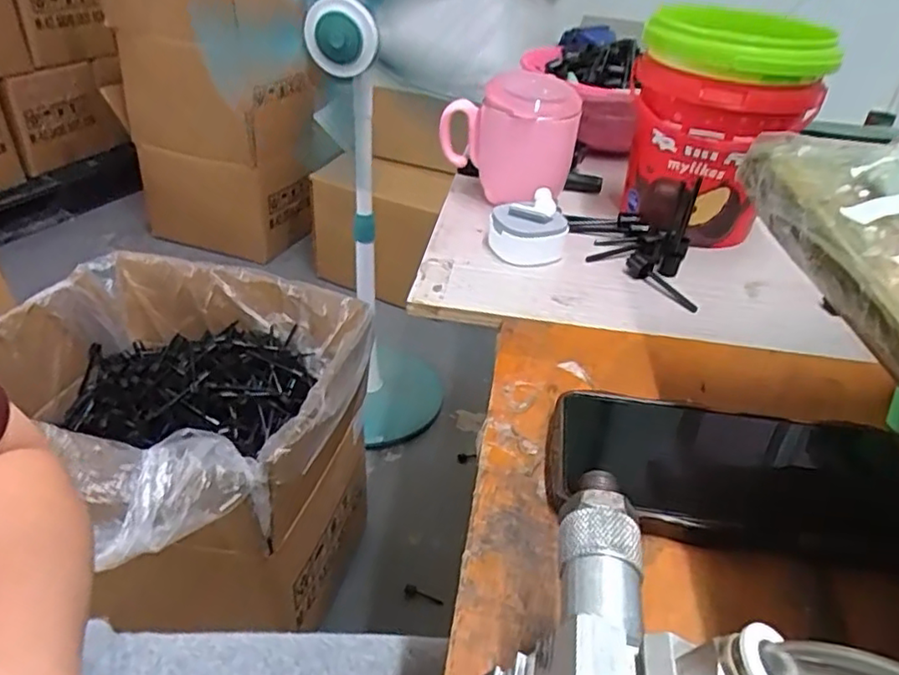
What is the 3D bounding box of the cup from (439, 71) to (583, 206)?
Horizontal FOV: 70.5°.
[{"bbox_3d":[0.048,-0.165,0.538,0.113,0.101,0.069,11,36,8],"label":"cup"}]

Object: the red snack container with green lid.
[{"bbox_3d":[0.206,-0.156,0.501,0.124,0.165,0.117,-9,38,-17],"label":"red snack container with green lid"}]

